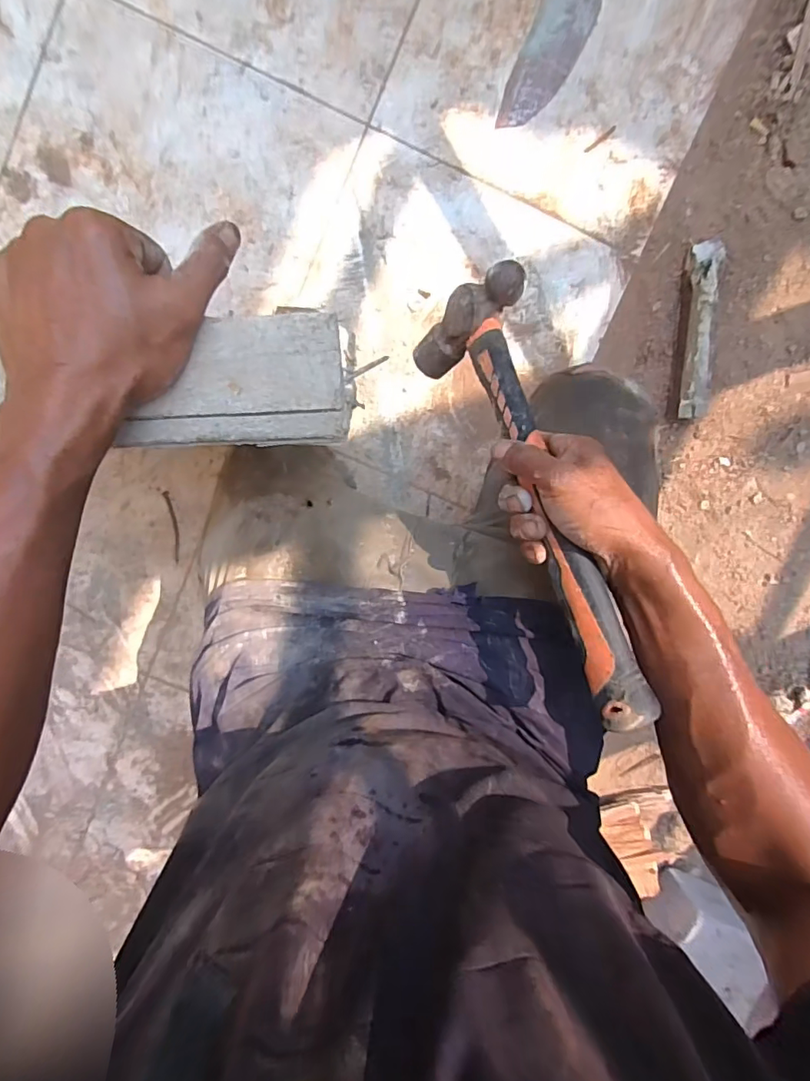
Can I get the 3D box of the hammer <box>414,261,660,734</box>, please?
[{"bbox_3d":[0.110,-0.051,0.386,0.113,0.036,0.357,-41,61,39],"label":"hammer"}]

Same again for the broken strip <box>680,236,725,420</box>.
[{"bbox_3d":[0.391,-0.278,0.680,0.035,0.035,0.223,1,96,-2],"label":"broken strip"}]

